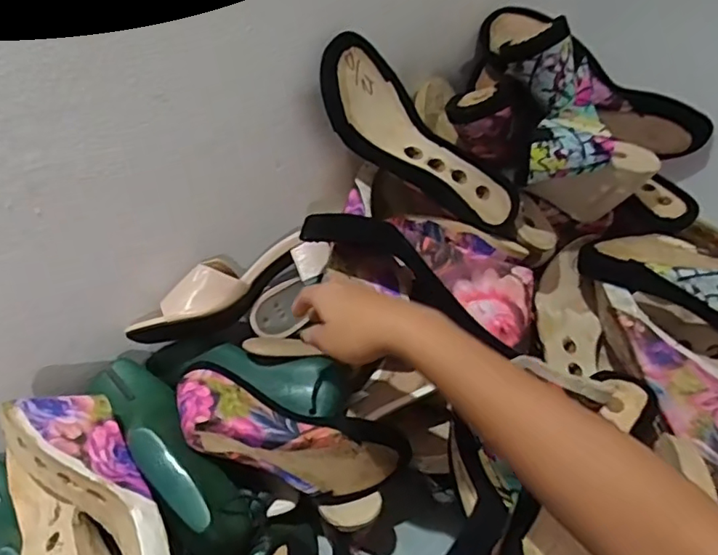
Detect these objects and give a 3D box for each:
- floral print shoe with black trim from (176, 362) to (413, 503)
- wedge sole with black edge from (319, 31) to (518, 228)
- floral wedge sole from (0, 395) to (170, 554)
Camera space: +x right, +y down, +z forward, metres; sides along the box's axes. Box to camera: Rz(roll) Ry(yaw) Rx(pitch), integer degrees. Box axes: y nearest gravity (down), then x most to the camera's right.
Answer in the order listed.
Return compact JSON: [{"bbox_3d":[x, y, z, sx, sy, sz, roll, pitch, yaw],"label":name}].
[{"bbox_3d":[-0.063,0.148,0.537,0.229,0.069,0.085,22,37,-12],"label":"floral print shoe with black trim"},{"bbox_3d":[0.059,-0.140,0.578,0.244,0.078,0.068,42,45,3],"label":"wedge sole with black edge"},{"bbox_3d":[-0.226,0.200,0.461,0.106,0.099,0.205,-16,44,-26],"label":"floral wedge sole"}]

